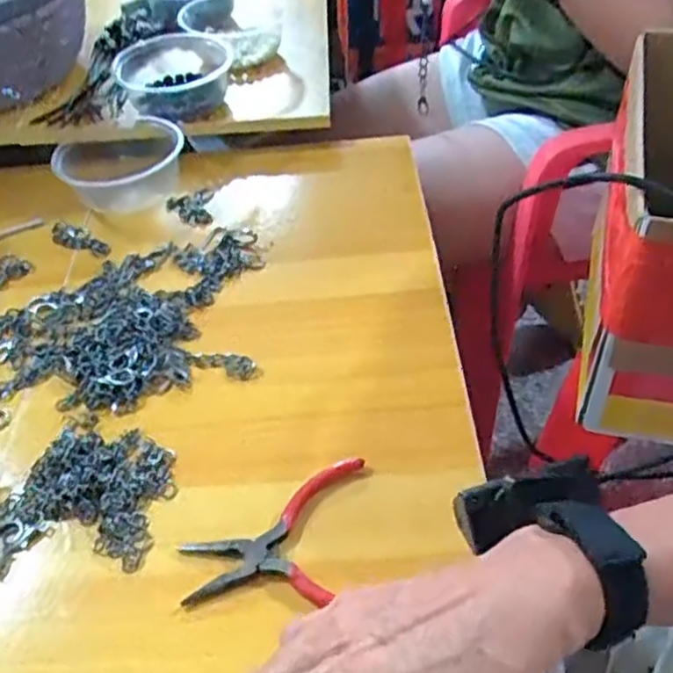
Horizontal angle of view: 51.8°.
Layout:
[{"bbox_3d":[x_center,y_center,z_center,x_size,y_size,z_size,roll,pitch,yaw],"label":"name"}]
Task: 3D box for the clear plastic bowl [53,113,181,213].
[{"bbox_3d":[-0.194,-0.157,0.630,0.112,0.045,0.092,-13,46,-7],"label":"clear plastic bowl"}]

